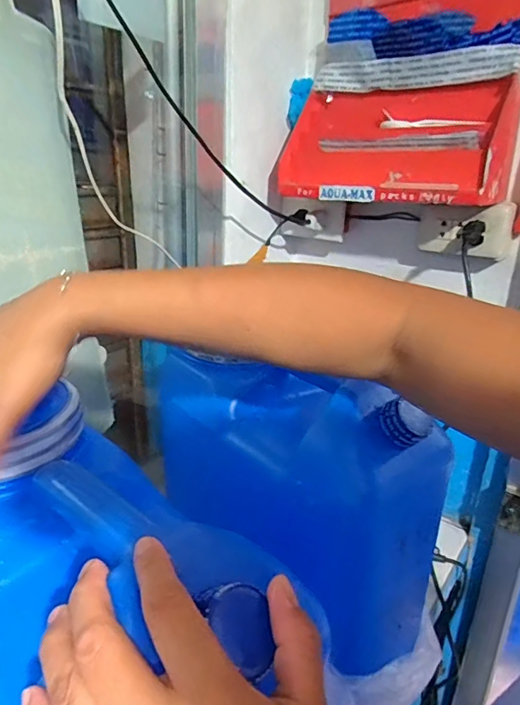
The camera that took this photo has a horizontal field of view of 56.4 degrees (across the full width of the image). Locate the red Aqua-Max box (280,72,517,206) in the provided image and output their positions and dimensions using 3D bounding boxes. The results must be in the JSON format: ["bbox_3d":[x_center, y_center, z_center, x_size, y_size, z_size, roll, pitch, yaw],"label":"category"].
[{"bbox_3d":[0.179,-0.295,0.695,0.315,0.181,0.067,14,-14,35],"label":"red Aqua-Max box"}]

